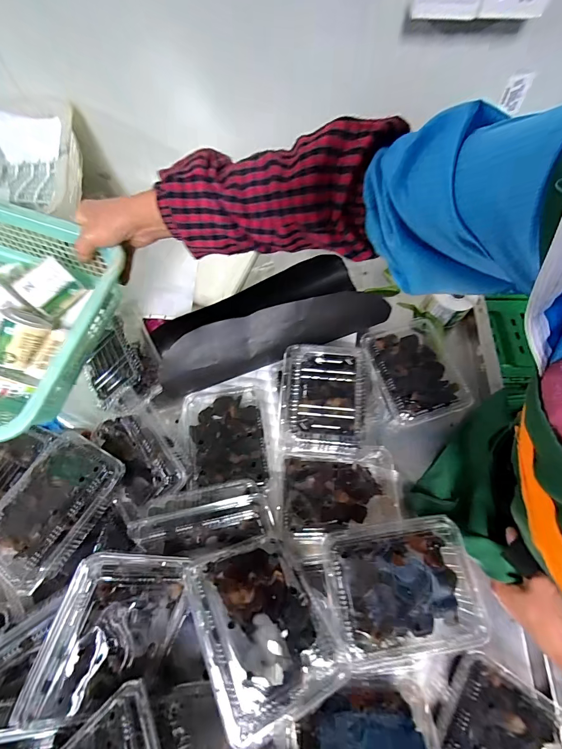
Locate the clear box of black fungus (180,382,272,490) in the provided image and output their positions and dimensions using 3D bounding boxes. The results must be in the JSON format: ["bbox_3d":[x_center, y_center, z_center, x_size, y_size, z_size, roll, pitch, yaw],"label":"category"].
[{"bbox_3d":[-0.090,0.096,0.545,0.141,0.054,0.173,-9,69,-3],"label":"clear box of black fungus"}]

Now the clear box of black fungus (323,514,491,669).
[{"bbox_3d":[0.148,0.259,0.414,0.178,0.053,0.140,-8,69,-2],"label":"clear box of black fungus"}]

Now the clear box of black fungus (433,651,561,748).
[{"bbox_3d":[0.249,0.446,0.385,0.133,0.049,0.174,32,72,12],"label":"clear box of black fungus"}]

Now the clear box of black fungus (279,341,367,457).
[{"bbox_3d":[0.060,0.036,0.508,0.118,0.074,0.170,3,69,2],"label":"clear box of black fungus"}]

